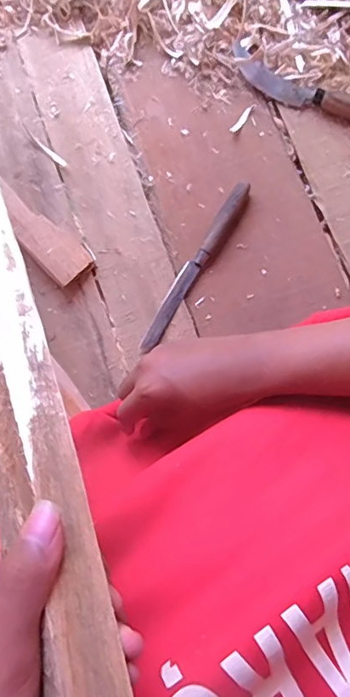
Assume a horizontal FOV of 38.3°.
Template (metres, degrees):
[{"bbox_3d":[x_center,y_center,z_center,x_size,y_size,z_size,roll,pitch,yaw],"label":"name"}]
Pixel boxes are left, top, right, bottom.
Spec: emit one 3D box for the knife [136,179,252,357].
[{"bbox_3d":[0.022,-0.090,0.550,0.021,0.018,0.214,30,81,6],"label":"knife"}]

